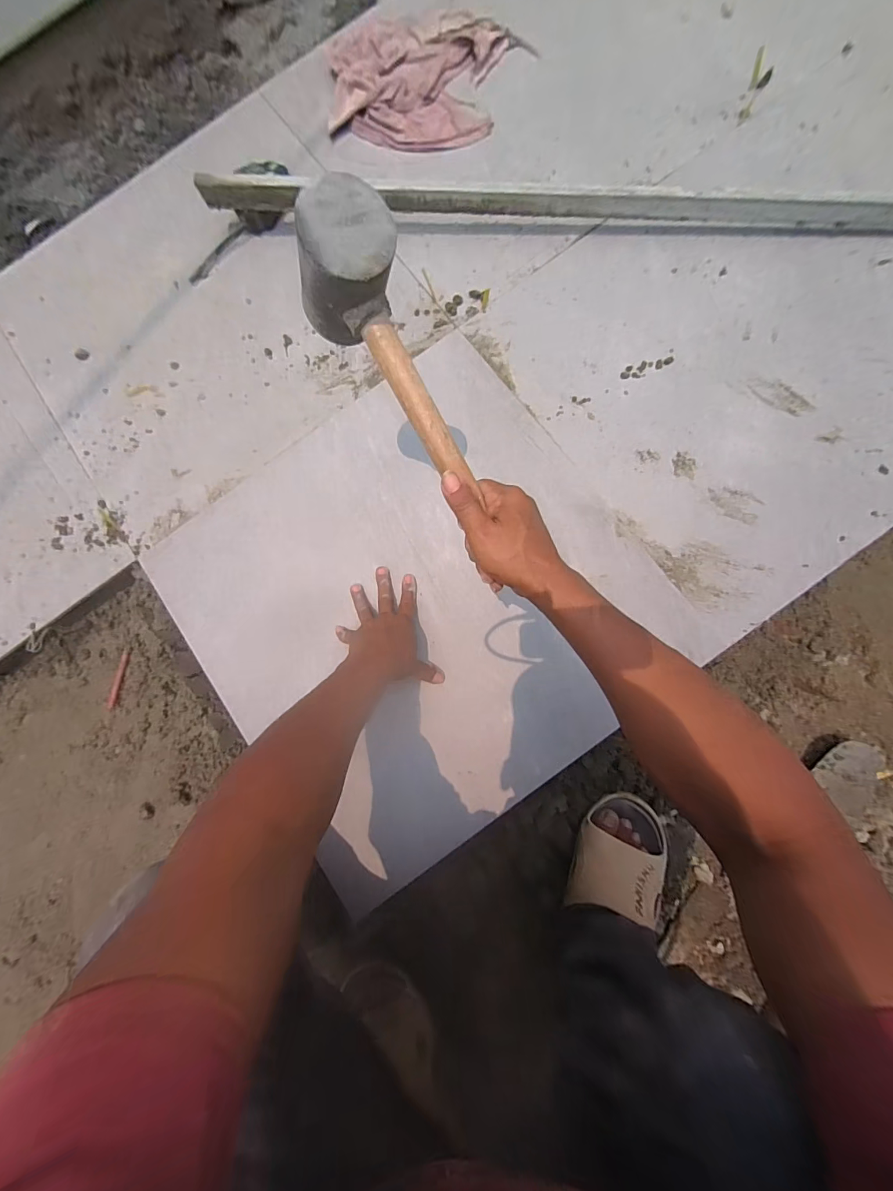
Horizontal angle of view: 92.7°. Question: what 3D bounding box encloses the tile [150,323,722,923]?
[{"bbox_3d":[-0.042,0.010,0.592,0.581,0.018,0.583,-36,83,-1],"label":"tile"}]

